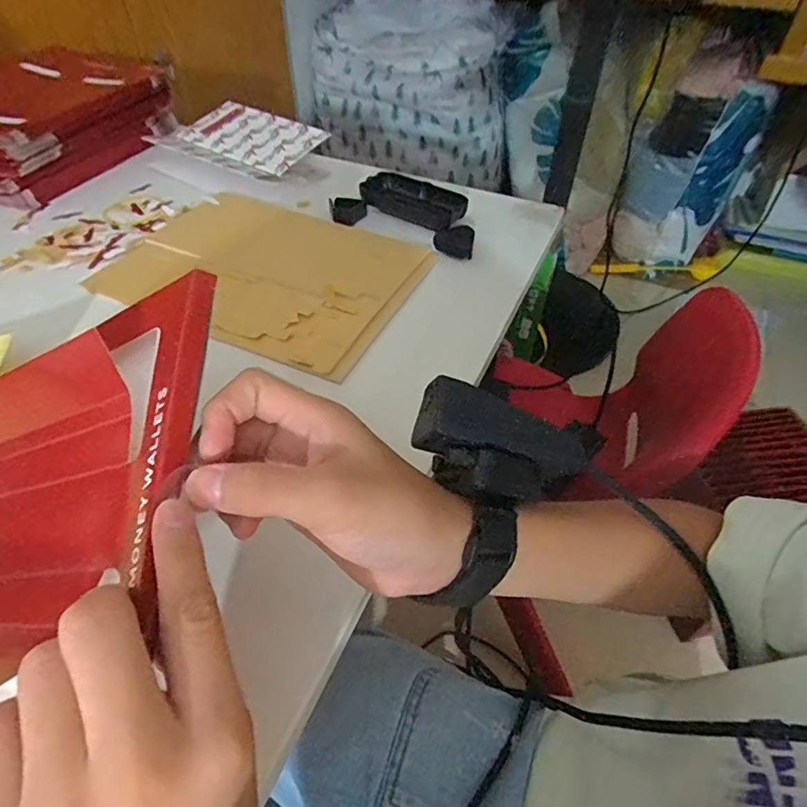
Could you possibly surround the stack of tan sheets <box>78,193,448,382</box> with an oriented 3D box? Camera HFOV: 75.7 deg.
[{"bbox_3d":[-0.117,-0.129,0.477,0.258,0.011,0.210,20,54,17],"label":"stack of tan sheets"}]

